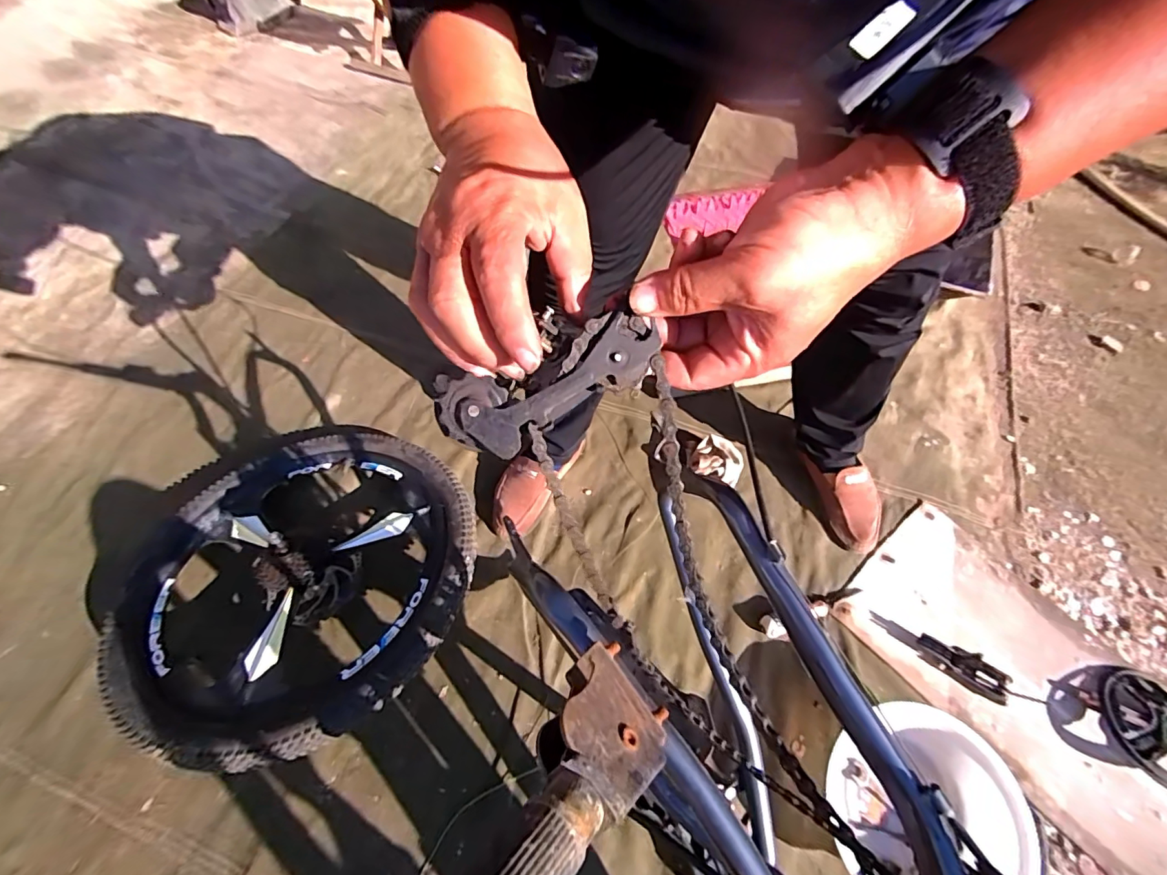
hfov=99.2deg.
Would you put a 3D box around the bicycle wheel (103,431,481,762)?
[{"bbox_3d":[-0.453,0.202,0.793,0.538,0.162,0.534,0,62,0],"label":"bicycle wheel"}]

